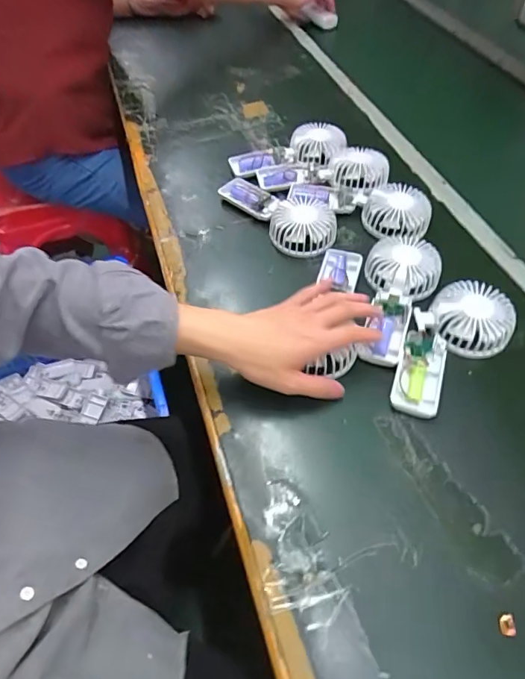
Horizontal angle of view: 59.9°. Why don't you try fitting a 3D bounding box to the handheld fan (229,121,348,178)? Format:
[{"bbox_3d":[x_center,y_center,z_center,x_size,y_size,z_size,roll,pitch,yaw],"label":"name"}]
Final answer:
[{"bbox_3d":[0.035,-0.286,0.688,0.169,0.036,0.071,-7,53,-7],"label":"handheld fan"}]

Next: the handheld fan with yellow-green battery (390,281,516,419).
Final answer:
[{"bbox_3d":[0.196,0.006,0.486,0.084,0.033,0.177,37,64,25],"label":"handheld fan with yellow-green battery"}]

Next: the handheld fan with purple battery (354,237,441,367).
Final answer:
[{"bbox_3d":[0.154,-0.048,0.520,0.082,0.032,0.171,13,62,12],"label":"handheld fan with purple battery"}]

